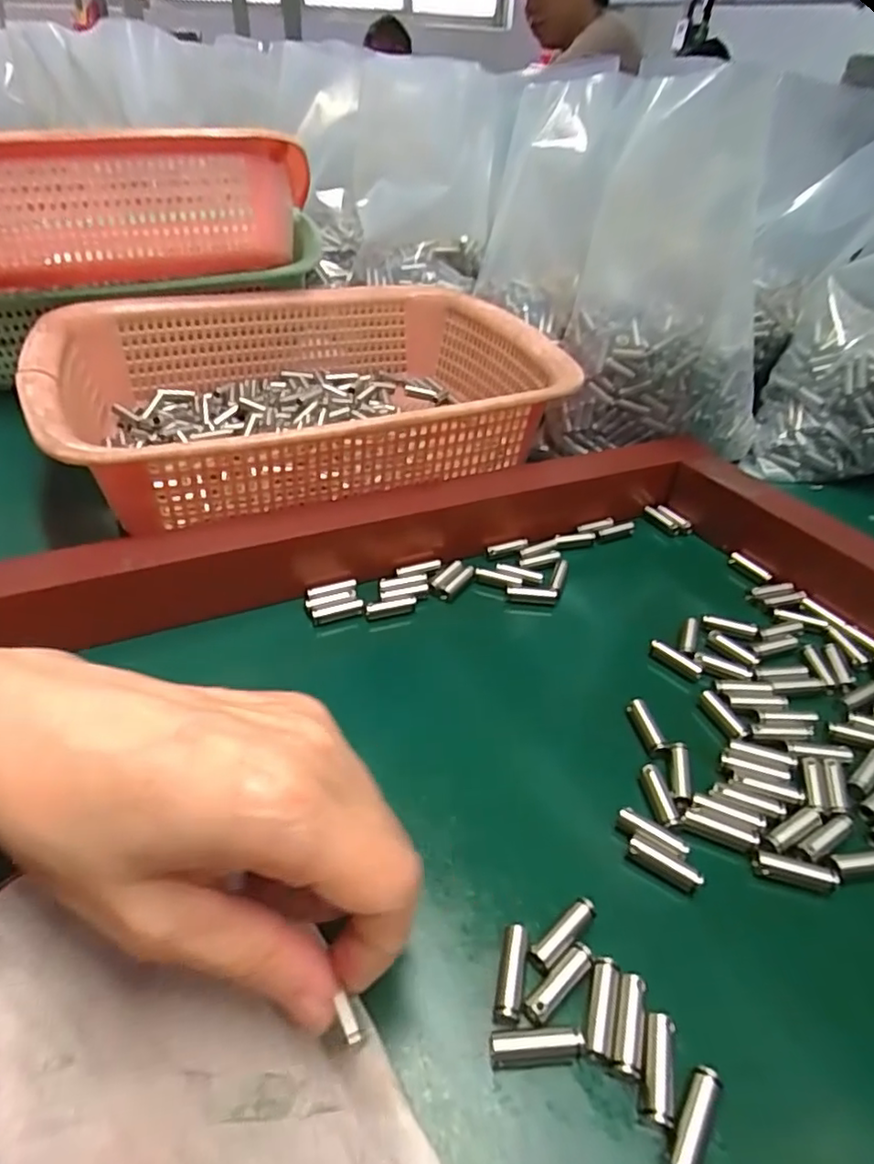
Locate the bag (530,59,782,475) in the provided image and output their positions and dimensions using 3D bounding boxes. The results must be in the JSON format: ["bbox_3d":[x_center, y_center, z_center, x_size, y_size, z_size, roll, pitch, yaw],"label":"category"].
[{"bbox_3d":[0.149,-0.177,0.387,0.131,0.179,0.111,10,42,8],"label":"bag"}]

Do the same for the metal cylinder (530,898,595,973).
[{"bbox_3d":[0.039,0.107,0.192,0.026,0.004,0.006,-31,51,-32],"label":"metal cylinder"}]

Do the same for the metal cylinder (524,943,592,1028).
[{"bbox_3d":[0.036,0.115,0.181,0.027,0.004,0.006,-30,51,-32],"label":"metal cylinder"}]

